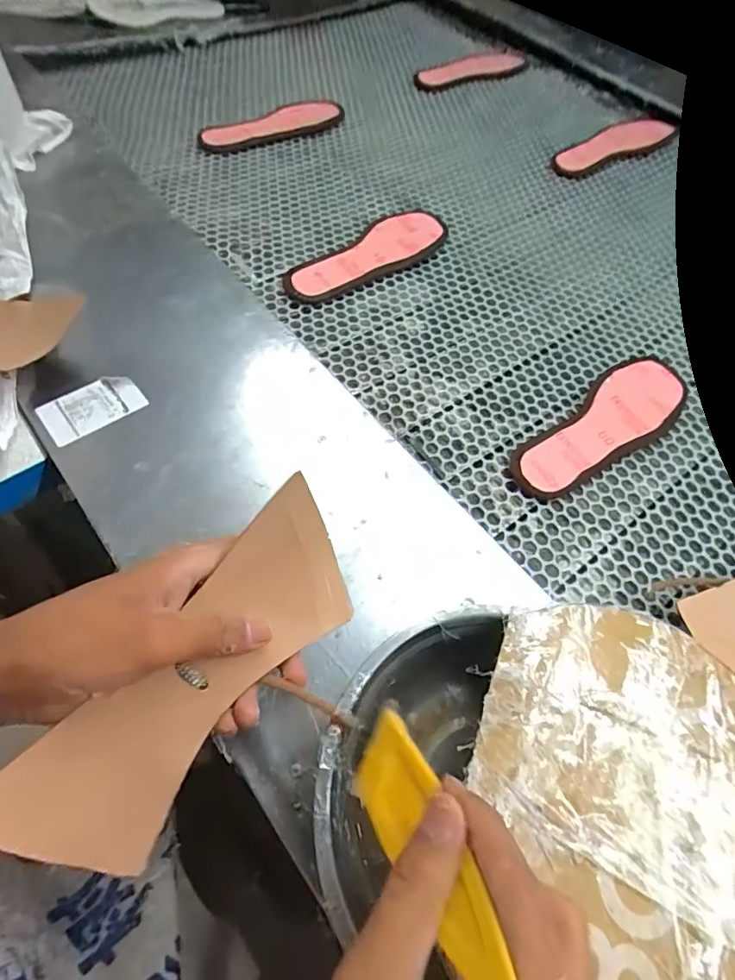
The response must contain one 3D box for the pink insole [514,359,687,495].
[{"bbox_3d":[0.247,-0.067,0.497,0.256,0.015,0.074,-35,70,-24],"label":"pink insole"}]

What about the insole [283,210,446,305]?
[{"bbox_3d":[0.009,-0.299,0.613,0.080,0.013,0.261,40,63,16],"label":"insole"}]

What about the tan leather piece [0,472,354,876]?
[{"bbox_3d":[-0.087,0.096,0.248,0.205,0.017,0.076,-46,112,-17],"label":"tan leather piece"}]

